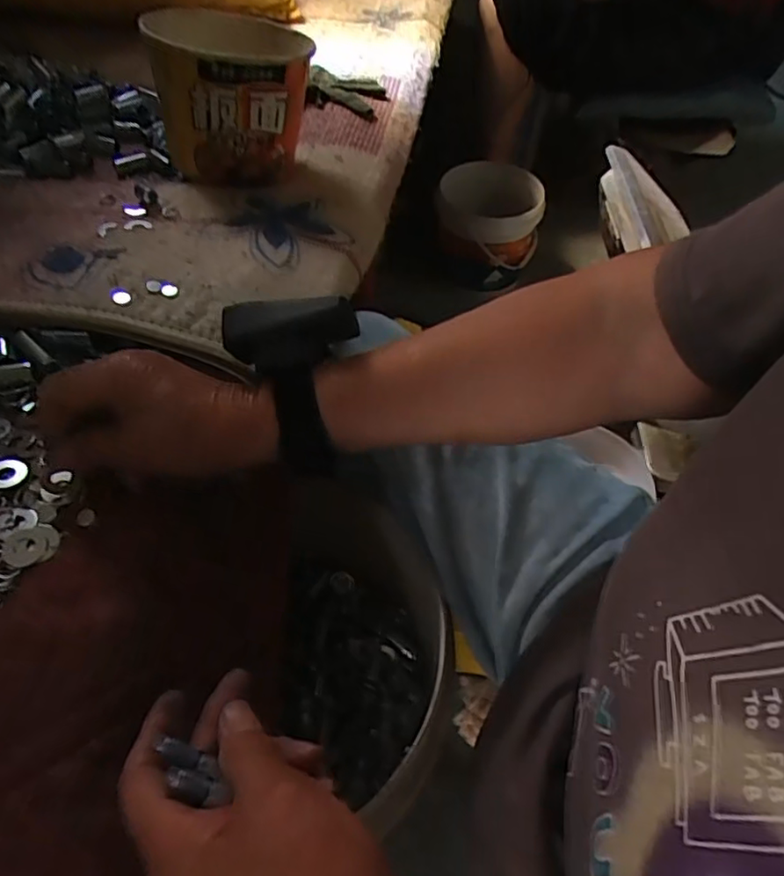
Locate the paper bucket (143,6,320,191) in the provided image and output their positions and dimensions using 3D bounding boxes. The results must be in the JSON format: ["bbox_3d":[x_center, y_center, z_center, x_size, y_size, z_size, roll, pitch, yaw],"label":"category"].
[{"bbox_3d":[-0.144,-0.318,0.553,0.125,0.102,0.141,-5,52,-6],"label":"paper bucket"}]

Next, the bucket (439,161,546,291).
[{"bbox_3d":[0.194,-0.426,1.212,0.196,0.177,0.193,1,51,-1],"label":"bucket"}]

